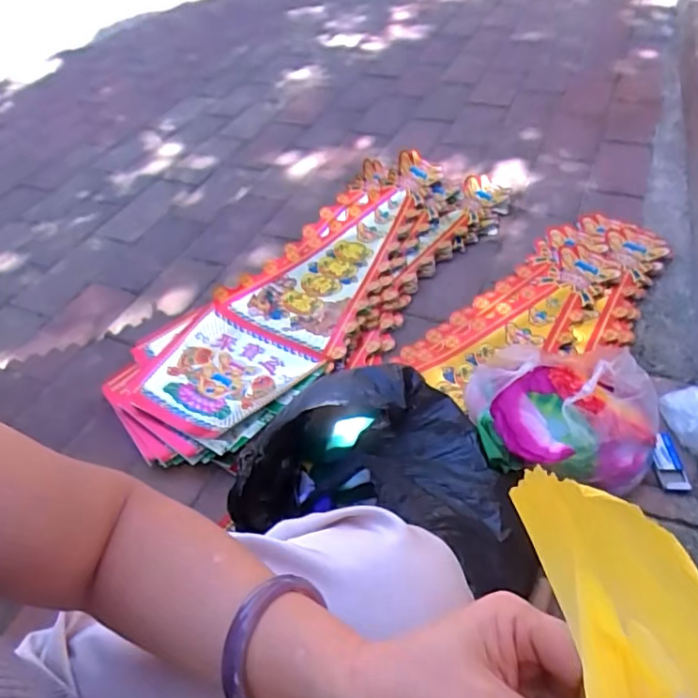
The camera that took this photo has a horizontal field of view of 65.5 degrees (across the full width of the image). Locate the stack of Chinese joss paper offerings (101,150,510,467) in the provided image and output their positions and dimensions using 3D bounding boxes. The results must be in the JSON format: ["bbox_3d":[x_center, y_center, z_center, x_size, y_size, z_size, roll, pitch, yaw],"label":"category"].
[{"bbox_3d":[-0.047,-0.161,1.222,0.445,0.096,1.068,26,54,24],"label":"stack of Chinese joss paper offerings"}]

